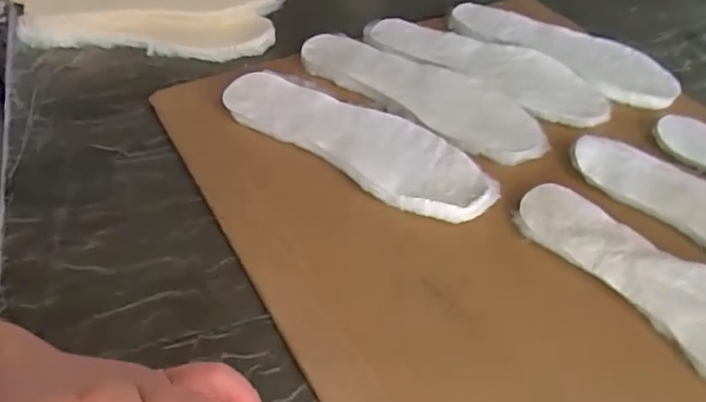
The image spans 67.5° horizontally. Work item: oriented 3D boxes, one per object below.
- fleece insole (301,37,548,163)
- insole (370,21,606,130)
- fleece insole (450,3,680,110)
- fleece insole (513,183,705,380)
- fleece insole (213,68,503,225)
[{"bbox_3d":[0.072,-0.124,0.573,0.285,0.006,0.096,29,53,22],"label":"fleece insole"},{"bbox_3d":[0.151,-0.159,0.620,0.291,0.019,0.092,26,51,19],"label":"insole"},{"bbox_3d":[0.255,-0.191,0.647,0.276,0.008,0.099,31,53,23],"label":"fleece insole"},{"bbox_3d":[0.257,0.072,0.409,0.090,0.008,0.275,-33,57,-29],"label":"fleece insole"},{"bbox_3d":[0.003,-0.061,0.517,0.283,0.019,0.091,29,52,21],"label":"fleece insole"}]

